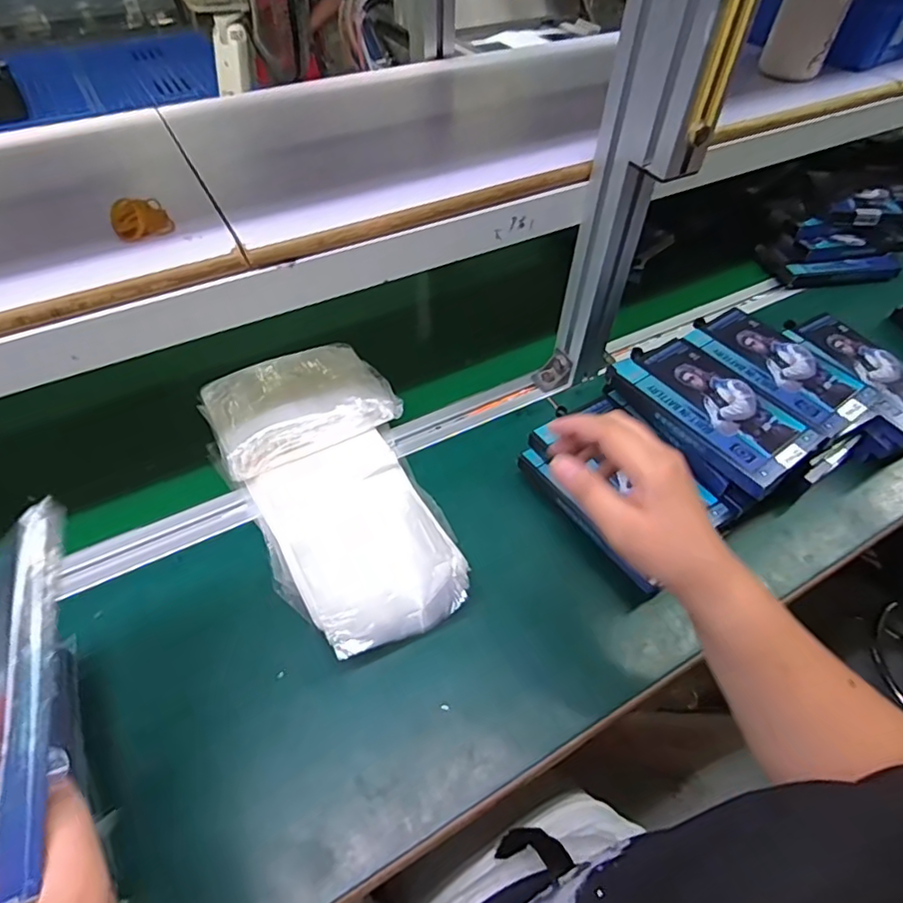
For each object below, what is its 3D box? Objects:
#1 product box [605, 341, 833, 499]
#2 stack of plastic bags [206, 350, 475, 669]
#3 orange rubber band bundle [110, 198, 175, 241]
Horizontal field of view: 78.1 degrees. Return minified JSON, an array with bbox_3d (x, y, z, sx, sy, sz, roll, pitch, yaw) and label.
[{"bbox_3d":[0.237,-0.043,0.516,0.094,0.019,0.181,-28,56,-22],"label":"product box"},{"bbox_3d":[-0.107,0.022,0.518,0.167,0.061,0.329,-24,54,-19],"label":"stack of plastic bags"},{"bbox_3d":[-0.218,-0.165,0.392,0.036,0.023,0.019,-35,58,-26],"label":"orange rubber band bundle"}]

